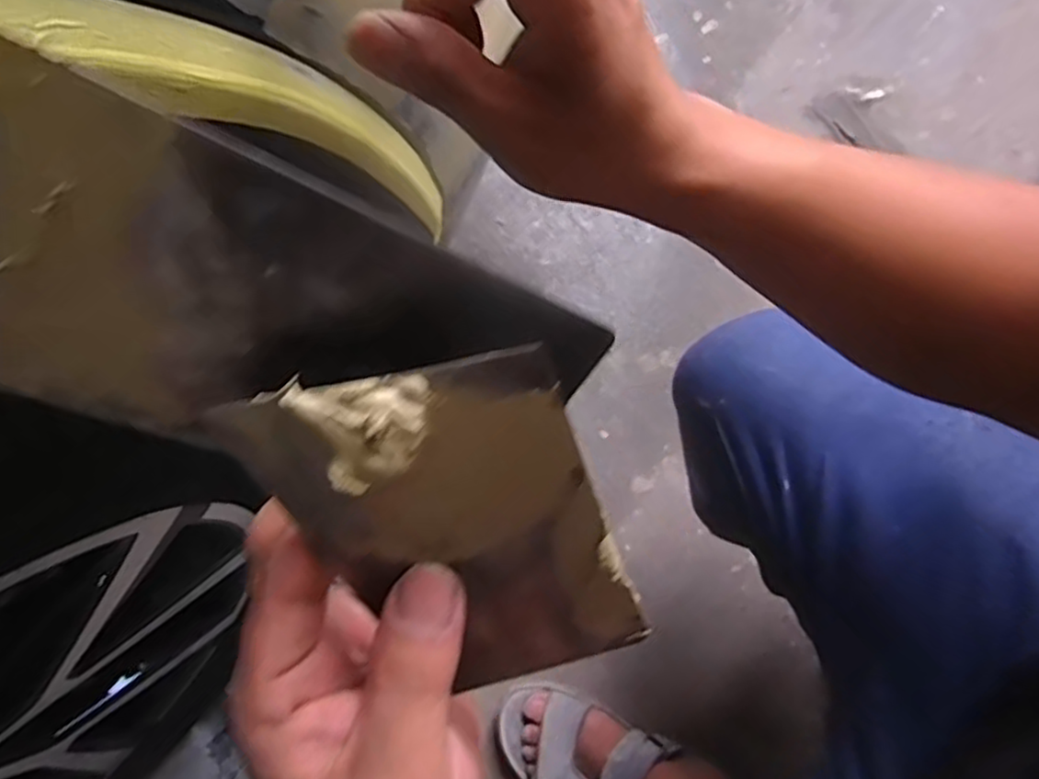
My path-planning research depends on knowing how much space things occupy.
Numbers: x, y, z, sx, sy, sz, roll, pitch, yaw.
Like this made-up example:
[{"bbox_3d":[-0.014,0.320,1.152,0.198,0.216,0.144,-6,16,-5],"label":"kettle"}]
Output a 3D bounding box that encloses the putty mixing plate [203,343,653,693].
[{"bbox_3d":[-0.011,0.045,0.187,0.071,0.132,0.012,-20,39,8],"label":"putty mixing plate"}]

